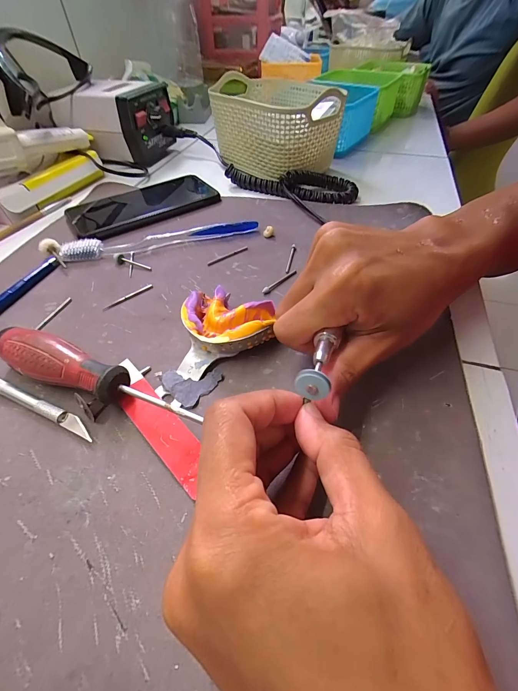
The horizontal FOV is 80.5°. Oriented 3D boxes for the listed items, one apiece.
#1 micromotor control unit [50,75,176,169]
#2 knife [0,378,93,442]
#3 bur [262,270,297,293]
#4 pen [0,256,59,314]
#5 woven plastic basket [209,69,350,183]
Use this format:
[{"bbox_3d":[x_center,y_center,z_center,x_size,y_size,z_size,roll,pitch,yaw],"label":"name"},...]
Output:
[{"bbox_3d":[-0.207,-0.324,0.445,0.147,0.083,0.101,11,50,10],"label":"micromotor control unit"},{"bbox_3d":[-0.156,0.029,0.191,0.135,0.007,0.008,19,52,16],"label":"knife"},{"bbox_3d":[0.017,-0.056,0.262,0.040,0.004,0.006,-37,58,-27],"label":"bur"},{"bbox_3d":[-0.207,-0.034,0.244,0.010,0.010,0.125,12,51,11],"label":"pen"},{"bbox_3d":[0.019,-0.288,0.406,0.117,0.087,0.176,-33,57,-25],"label":"woven plastic basket"}]

